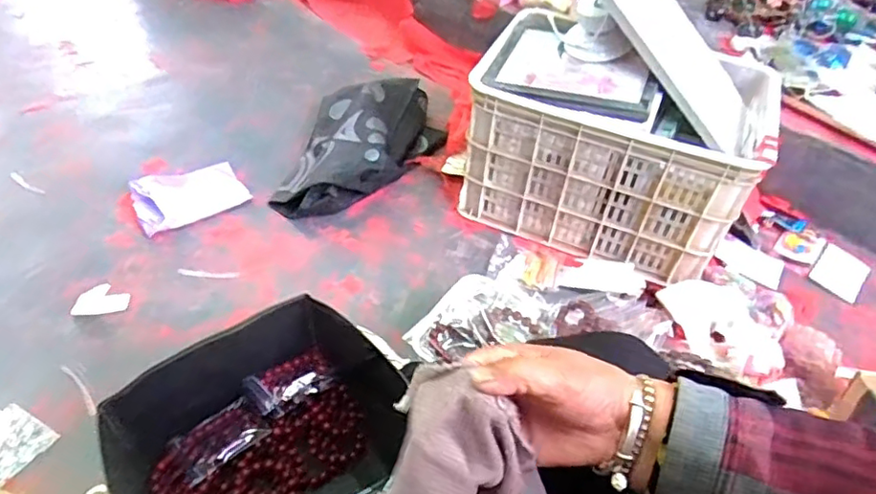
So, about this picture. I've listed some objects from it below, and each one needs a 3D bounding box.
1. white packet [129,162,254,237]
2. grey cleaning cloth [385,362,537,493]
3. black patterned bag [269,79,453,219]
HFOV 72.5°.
[{"bbox_3d":[-0.497,-0.108,1.196,0.210,0.049,0.117,-25,51,-27],"label":"white packet"},{"bbox_3d":[0.011,0.119,0.345,0.078,0.065,0.079,14,45,10],"label":"grey cleaning cloth"},{"bbox_3d":[-0.160,-0.238,1.290,0.258,0.132,0.469,19,47,13],"label":"black patterned bag"}]

